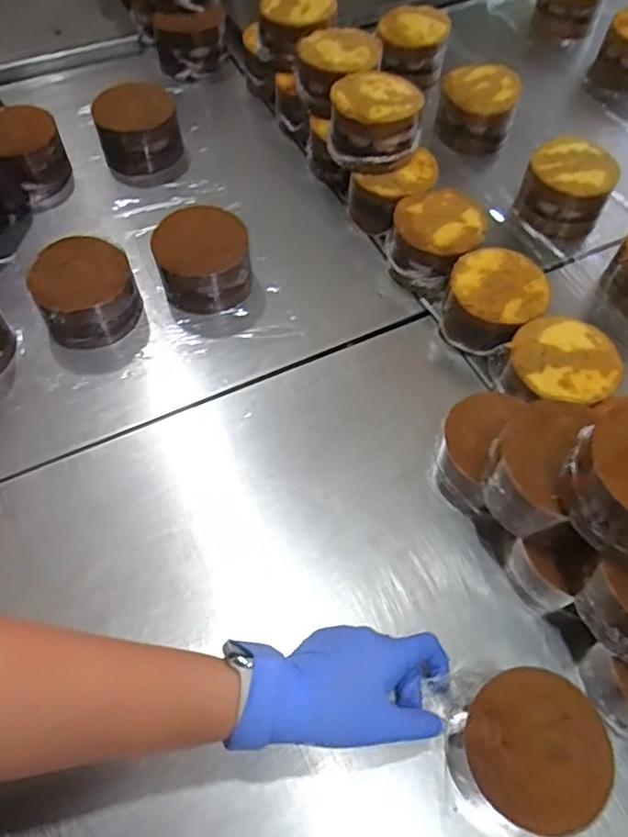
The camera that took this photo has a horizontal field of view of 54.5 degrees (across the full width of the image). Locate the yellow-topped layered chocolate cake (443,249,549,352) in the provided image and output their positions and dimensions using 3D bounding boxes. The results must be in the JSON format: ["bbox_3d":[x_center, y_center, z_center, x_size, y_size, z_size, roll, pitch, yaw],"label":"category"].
[{"bbox_3d":[0.183,-0.118,0.623,0.091,0.072,0.090,1,59,-1],"label":"yellow-topped layered chocolate cake"}]

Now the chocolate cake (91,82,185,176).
[{"bbox_3d":[-0.223,-0.368,0.774,0.097,0.078,0.101,-15,61,-10],"label":"chocolate cake"}]

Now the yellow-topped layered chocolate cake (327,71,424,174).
[{"bbox_3d":[0.066,-0.329,0.671,0.099,0.071,0.088,7,59,3],"label":"yellow-topped layered chocolate cake"}]

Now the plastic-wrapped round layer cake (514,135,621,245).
[{"bbox_3d":[0.298,-0.271,0.720,0.097,0.076,0.084,24,62,13],"label":"plastic-wrapped round layer cake"}]

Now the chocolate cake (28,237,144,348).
[{"bbox_3d":[-0.235,-0.132,0.634,0.095,0.069,0.092,-19,61,-13],"label":"chocolate cake"}]

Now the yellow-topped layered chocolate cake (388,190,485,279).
[{"bbox_3d":[0.130,-0.192,0.667,0.094,0.071,0.091,1,59,-1],"label":"yellow-topped layered chocolate cake"}]

